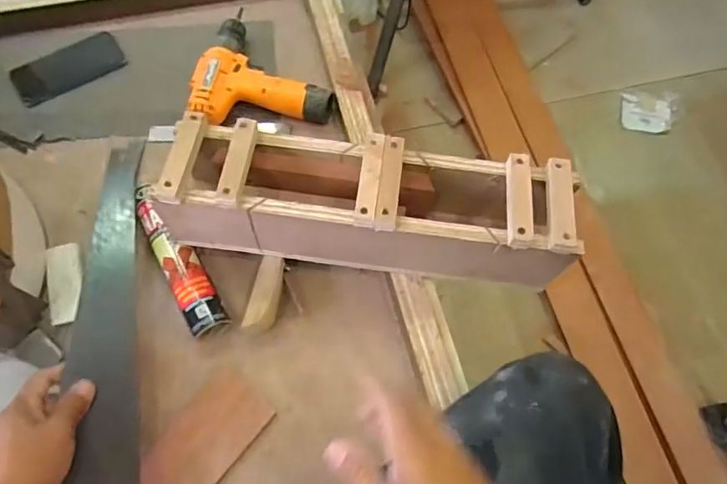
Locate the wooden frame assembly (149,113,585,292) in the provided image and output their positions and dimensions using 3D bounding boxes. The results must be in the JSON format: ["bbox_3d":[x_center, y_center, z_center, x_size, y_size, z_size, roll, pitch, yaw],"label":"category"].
[{"bbox_3d":[0.005,-0.040,0.582,0.429,0.132,0.112,7,67,1],"label":"wooden frame assembly"}]

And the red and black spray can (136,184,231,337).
[{"bbox_3d":[-0.221,0.030,0.632,0.046,0.059,0.184,-28,71,-14],"label":"red and black spray can"}]

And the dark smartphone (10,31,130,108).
[{"bbox_3d":[-0.432,-0.257,0.755,0.155,0.009,0.055,-31,105,-15],"label":"dark smartphone"}]

